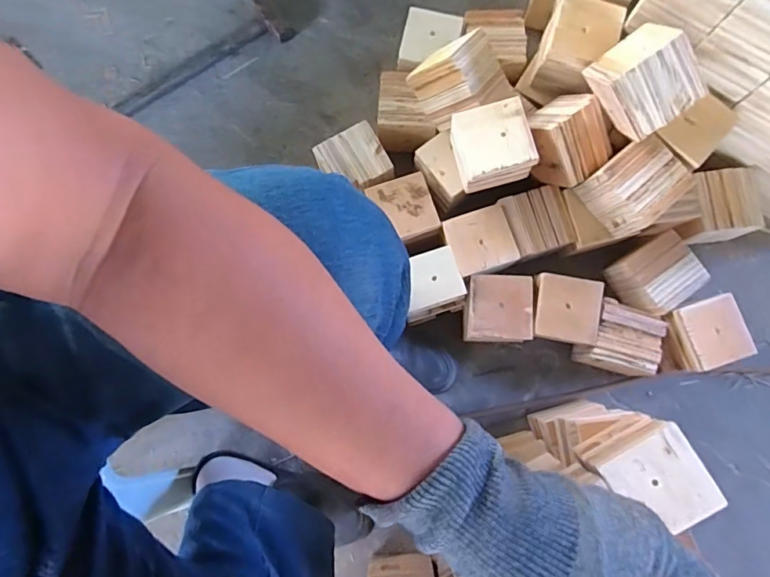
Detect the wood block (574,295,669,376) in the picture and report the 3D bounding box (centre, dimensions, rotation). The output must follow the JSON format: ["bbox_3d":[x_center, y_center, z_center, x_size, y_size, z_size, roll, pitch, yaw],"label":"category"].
[{"bbox_3d":[0.350,0.079,0.744,0.104,0.094,0.100,15,83,3],"label":"wood block"}]

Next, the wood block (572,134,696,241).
[{"bbox_3d":[0.337,-0.136,0.663,0.100,0.095,0.100,-40,84,-4],"label":"wood block"}]

